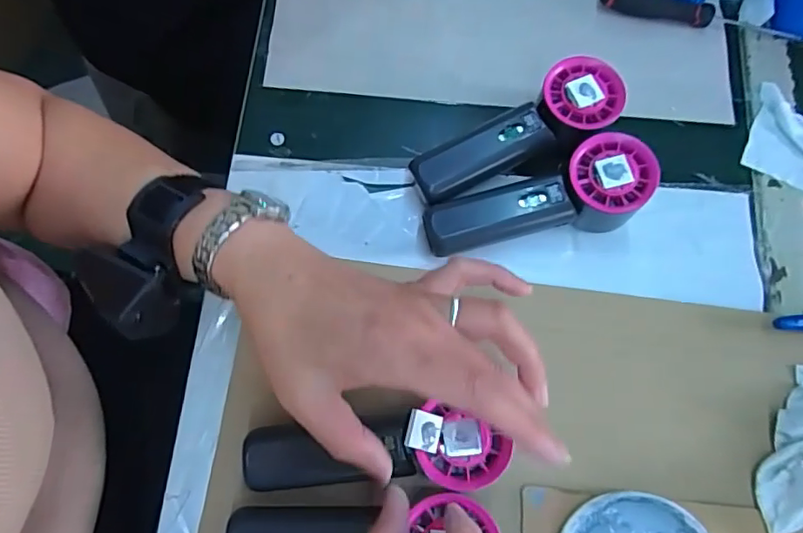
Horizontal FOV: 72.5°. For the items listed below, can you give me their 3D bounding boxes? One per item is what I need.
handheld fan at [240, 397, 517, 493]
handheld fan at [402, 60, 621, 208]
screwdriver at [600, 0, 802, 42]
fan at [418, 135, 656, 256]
[{"bbox_3d":[-0.017,0.107,0.318,0.154,0.028,0.043,-6,73,11],"label":"handheld fan"},{"bbox_3d":[0.083,-0.091,0.398,0.157,0.052,0.054,-28,75,-9],"label":"handheld fan"},{"bbox_3d":[0.248,-0.209,0.454,0.164,0.017,0.023,16,74,4],"label":"screwdriver"},{"bbox_3d":[0.093,-0.047,0.384,0.156,0.050,0.056,-11,74,-4],"label":"fan"}]

